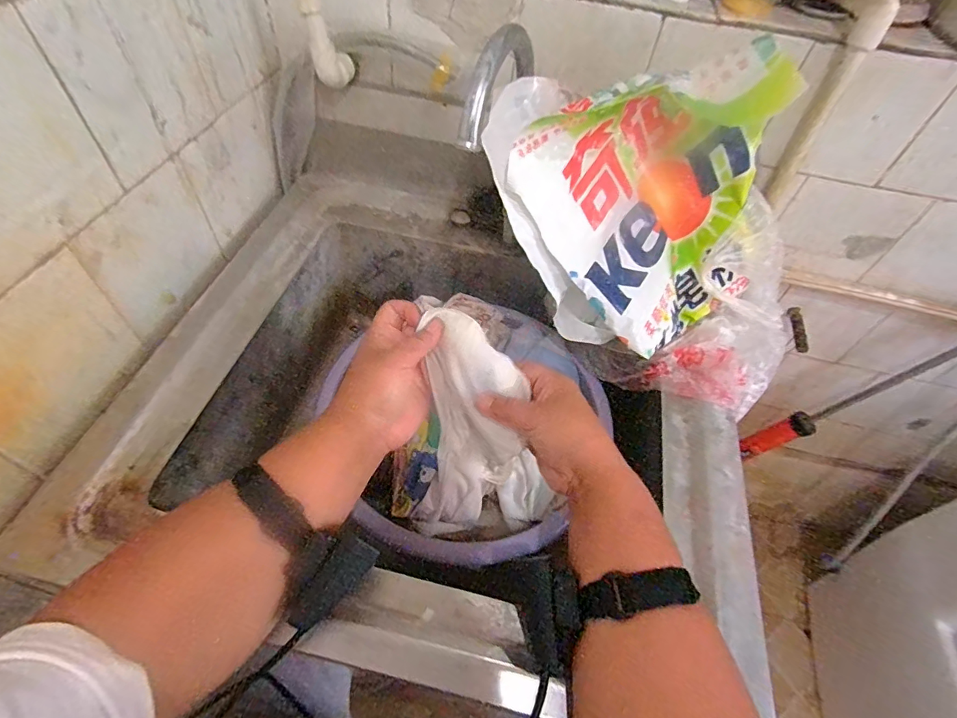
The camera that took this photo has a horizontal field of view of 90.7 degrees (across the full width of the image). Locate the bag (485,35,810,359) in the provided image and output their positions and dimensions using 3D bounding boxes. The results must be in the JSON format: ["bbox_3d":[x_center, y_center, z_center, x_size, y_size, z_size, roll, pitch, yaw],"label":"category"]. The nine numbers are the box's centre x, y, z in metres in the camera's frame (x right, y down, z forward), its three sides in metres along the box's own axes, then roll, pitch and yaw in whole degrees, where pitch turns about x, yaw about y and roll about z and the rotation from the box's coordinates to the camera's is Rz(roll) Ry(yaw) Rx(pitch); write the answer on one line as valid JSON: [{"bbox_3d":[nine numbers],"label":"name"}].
[{"bbox_3d":[0.160,-0.147,0.484,0.269,0.273,0.092,-10,16,-3],"label":"bag"}]

